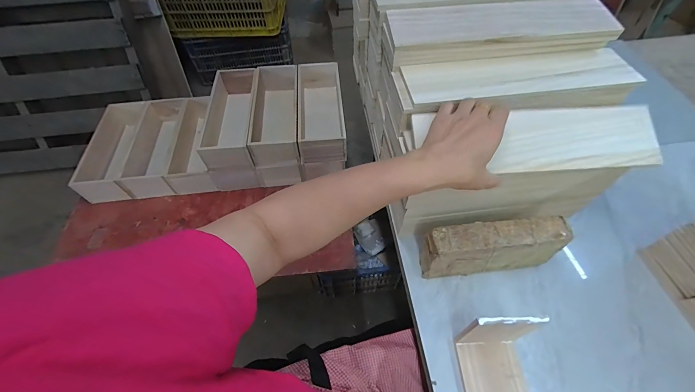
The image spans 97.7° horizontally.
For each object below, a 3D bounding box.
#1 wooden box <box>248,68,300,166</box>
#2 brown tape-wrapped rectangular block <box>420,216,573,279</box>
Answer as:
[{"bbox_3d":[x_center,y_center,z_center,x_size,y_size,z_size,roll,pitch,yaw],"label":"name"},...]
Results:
[{"bbox_3d":[-0.211,-0.261,0.920,0.132,0.096,0.377,-7,56,-3],"label":"wooden box"},{"bbox_3d":[0.225,0.084,0.486,0.209,0.098,0.046,-6,55,-2],"label":"brown tape-wrapped rectangular block"}]

